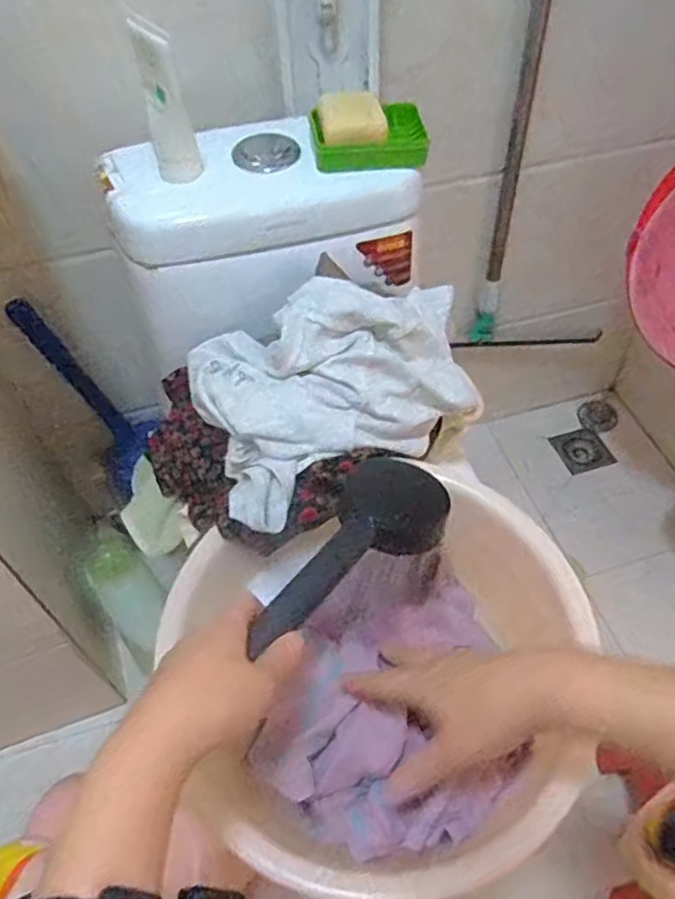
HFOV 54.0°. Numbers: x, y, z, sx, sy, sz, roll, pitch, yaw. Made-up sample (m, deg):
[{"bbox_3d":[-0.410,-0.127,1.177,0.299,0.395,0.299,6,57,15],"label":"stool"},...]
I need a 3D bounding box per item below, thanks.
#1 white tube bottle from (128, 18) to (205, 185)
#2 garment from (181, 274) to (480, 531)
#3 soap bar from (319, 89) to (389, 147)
[{"bbox_3d":[-0.156,-0.314,0.612,0.042,0.138,0.045,-14,53,-9],"label":"white tube bottle"},{"bbox_3d":[0.001,-0.073,0.637,0.266,0.119,0.197,-22,55,-15],"label":"garment"},{"bbox_3d":[0.015,-0.328,0.652,0.063,0.037,0.041,-4,52,-1],"label":"soap bar"}]

